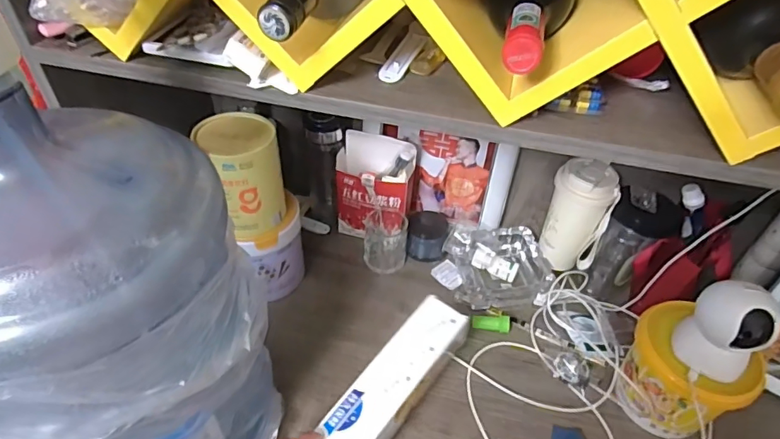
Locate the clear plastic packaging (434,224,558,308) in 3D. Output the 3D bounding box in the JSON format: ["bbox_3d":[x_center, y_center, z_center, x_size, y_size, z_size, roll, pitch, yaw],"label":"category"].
[{"bbox_3d":[0.164,0.072,0.784,0.176,0.049,0.149,-2,43,-5],"label":"clear plastic packaging"}]

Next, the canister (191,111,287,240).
[{"bbox_3d":[-0.189,-0.057,0.624,0.095,0.131,0.095,-10,45,-14],"label":"canister"}]

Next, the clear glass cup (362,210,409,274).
[{"bbox_3d":[-0.007,0.033,0.790,0.068,0.079,0.065,2,43,-2],"label":"clear glass cup"}]

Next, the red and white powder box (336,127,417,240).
[{"bbox_3d":[-0.027,-0.047,0.794,0.123,0.173,0.063,11,43,8],"label":"red and white powder box"}]

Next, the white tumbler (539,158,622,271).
[{"bbox_3d":[0.286,-0.006,0.745,0.090,0.160,0.074,19,45,16],"label":"white tumbler"}]

